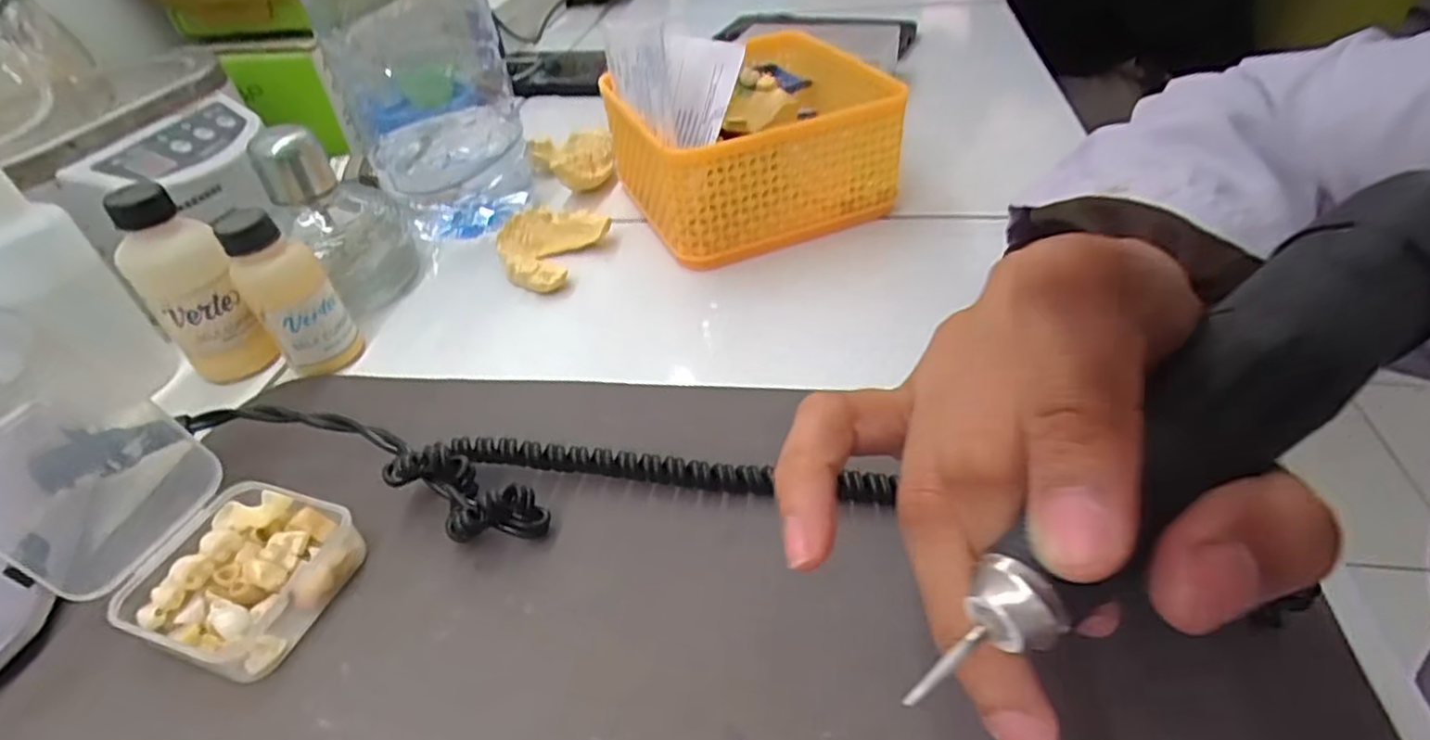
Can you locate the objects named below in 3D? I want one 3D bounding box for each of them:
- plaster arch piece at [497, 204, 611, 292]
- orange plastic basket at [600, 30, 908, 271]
[{"bbox_3d":[-0.088,-0.064,0.366,0.047,0.021,0.052,15,45,23],"label":"plaster arch piece"},{"bbox_3d":[0.021,-0.131,0.397,0.138,0.064,0.136,-19,42,-14],"label":"orange plastic basket"}]

